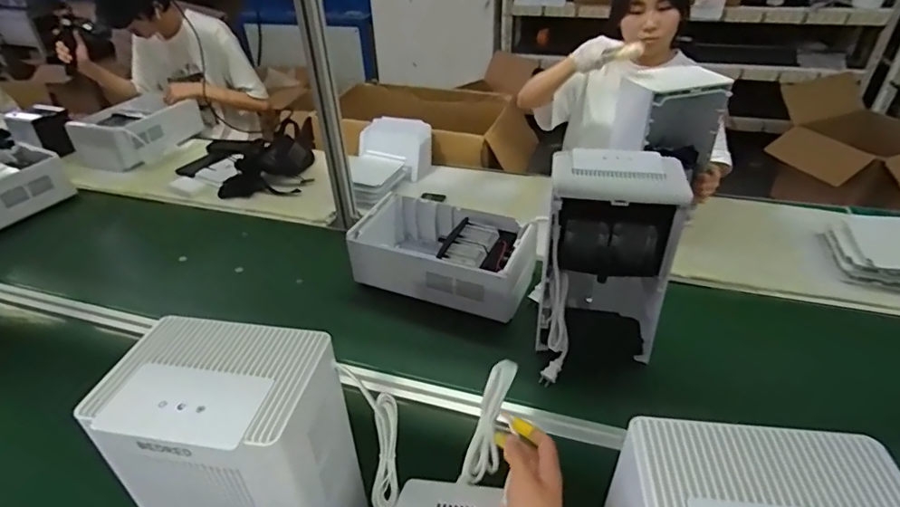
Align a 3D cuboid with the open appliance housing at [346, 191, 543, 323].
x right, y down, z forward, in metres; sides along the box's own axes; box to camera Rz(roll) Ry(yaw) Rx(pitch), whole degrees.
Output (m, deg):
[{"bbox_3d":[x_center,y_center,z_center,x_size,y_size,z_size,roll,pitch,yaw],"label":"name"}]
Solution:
[{"bbox_3d":[-0.005,-0.013,1.070,0.356,0.127,0.197,16,34,16],"label":"open appliance housing"}]

